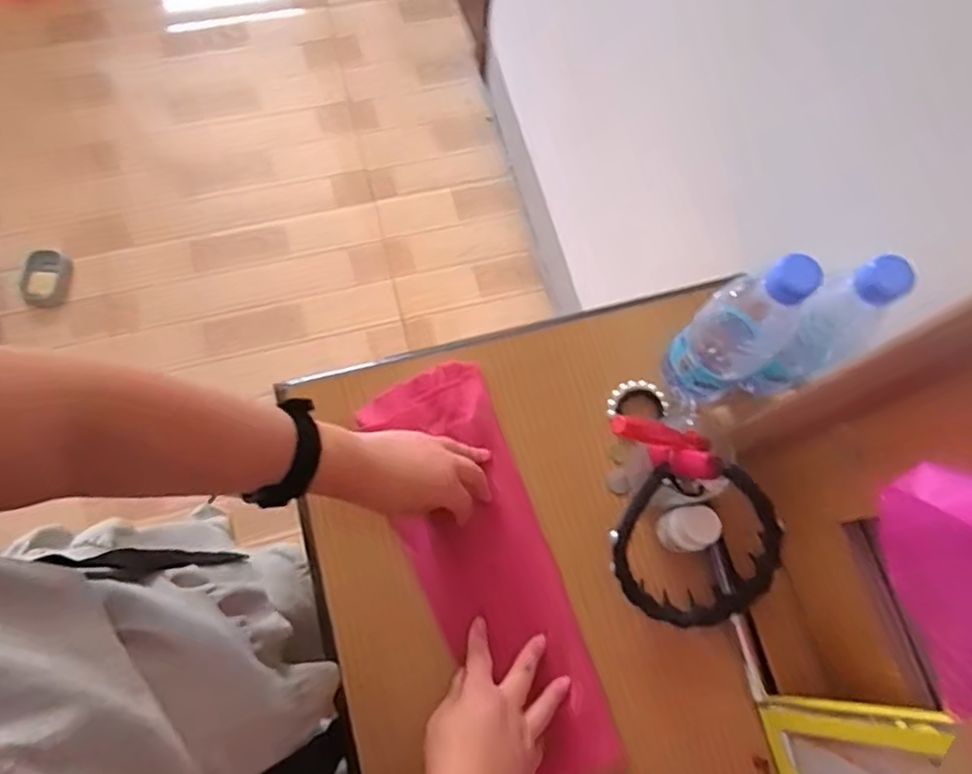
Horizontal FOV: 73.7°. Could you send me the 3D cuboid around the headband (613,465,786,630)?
[{"bbox_3d":[0.172,0.133,0.528,0.133,0.019,0.145,2,112,5],"label":"headband"}]

